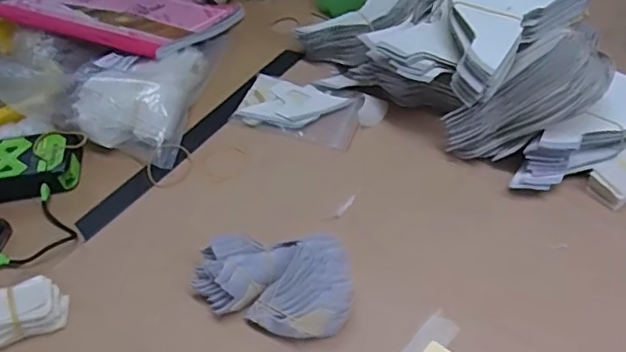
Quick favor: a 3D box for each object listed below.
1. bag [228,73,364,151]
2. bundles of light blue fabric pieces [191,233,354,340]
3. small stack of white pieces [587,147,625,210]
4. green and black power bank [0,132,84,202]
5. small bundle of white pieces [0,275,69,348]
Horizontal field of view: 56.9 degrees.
[{"bbox_3d":[-0.013,-0.069,0.603,0.128,0.014,0.067,14,53,18],"label":"bag"},{"bbox_3d":[-0.030,0.081,0.453,0.124,0.056,0.068,14,53,18],"label":"bundles of light blue fabric pieces"},{"bbox_3d":[0.273,0.001,0.506,0.056,0.027,0.036,-29,53,-18],"label":"small stack of white pieces"},{"bbox_3d":[-0.276,-0.007,0.568,0.090,0.034,0.064,-8,49,0],"label":"green and black power bank"},{"bbox_3d":[-0.239,0.110,0.461,0.075,0.038,0.038,-19,50,-9],"label":"small bundle of white pieces"}]

